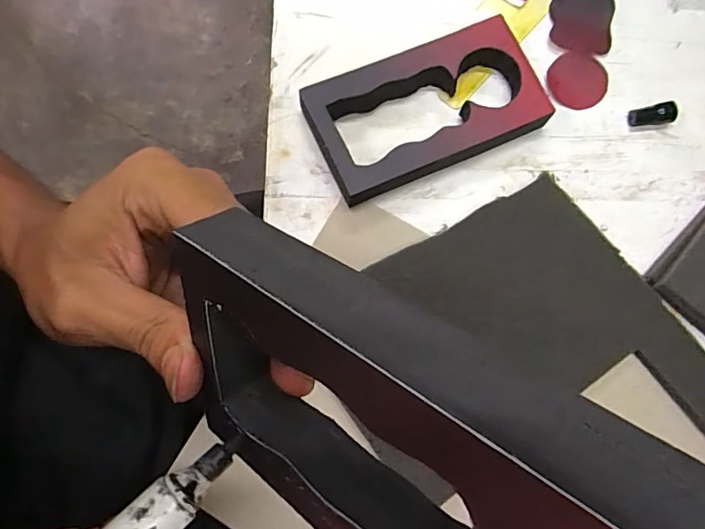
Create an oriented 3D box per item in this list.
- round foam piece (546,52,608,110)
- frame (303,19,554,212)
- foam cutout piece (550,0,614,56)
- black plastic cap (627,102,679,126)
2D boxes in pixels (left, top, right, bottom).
[{"bbox_3d":[0.156,-0.127,0.345,0.039,0.005,0.039,0,78,1],"label":"round foam piece"},{"bbox_3d":[0.048,-0.102,0.335,0.145,0.026,0.082,-22,79,-4],"label":"frame"},{"bbox_3d":[0.165,-0.187,0.358,0.043,0.004,0.081,7,78,3],"label":"foam cutout piece"},{"bbox_3d":[0.202,-0.100,0.336,0.030,0.010,0.012,-6,78,0],"label":"black plastic cap"}]

